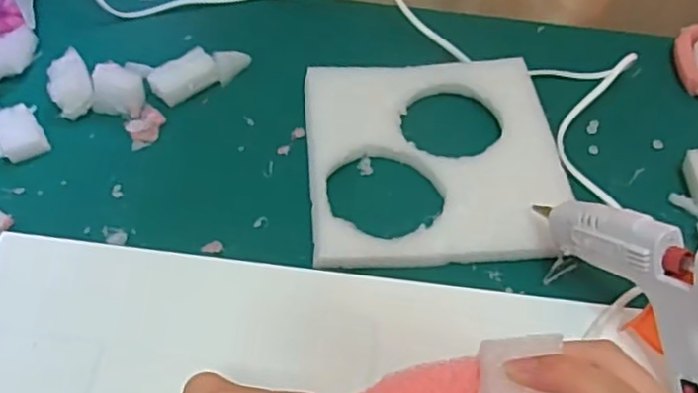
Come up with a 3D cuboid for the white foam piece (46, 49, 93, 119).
[{"bbox_3d":[-0.214,-0.086,0.521,0.030,0.019,0.051,-19,54,-17],"label":"white foam piece"}]

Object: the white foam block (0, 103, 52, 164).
[{"bbox_3d":[-0.242,-0.047,0.494,0.031,0.013,0.047,-27,57,-22],"label":"white foam block"}]

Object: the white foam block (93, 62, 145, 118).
[{"bbox_3d":[-0.175,-0.081,0.514,0.036,0.028,0.031,6,51,3],"label":"white foam block"}]

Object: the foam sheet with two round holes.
[{"bbox_3d":[0.060,-0.031,0.491,0.175,0.015,0.180,-2,51,-4],"label":"foam sheet with two round holes"}]

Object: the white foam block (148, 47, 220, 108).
[{"bbox_3d":[-0.129,-0.093,0.532,0.053,0.019,0.027,-33,59,-26],"label":"white foam block"}]

